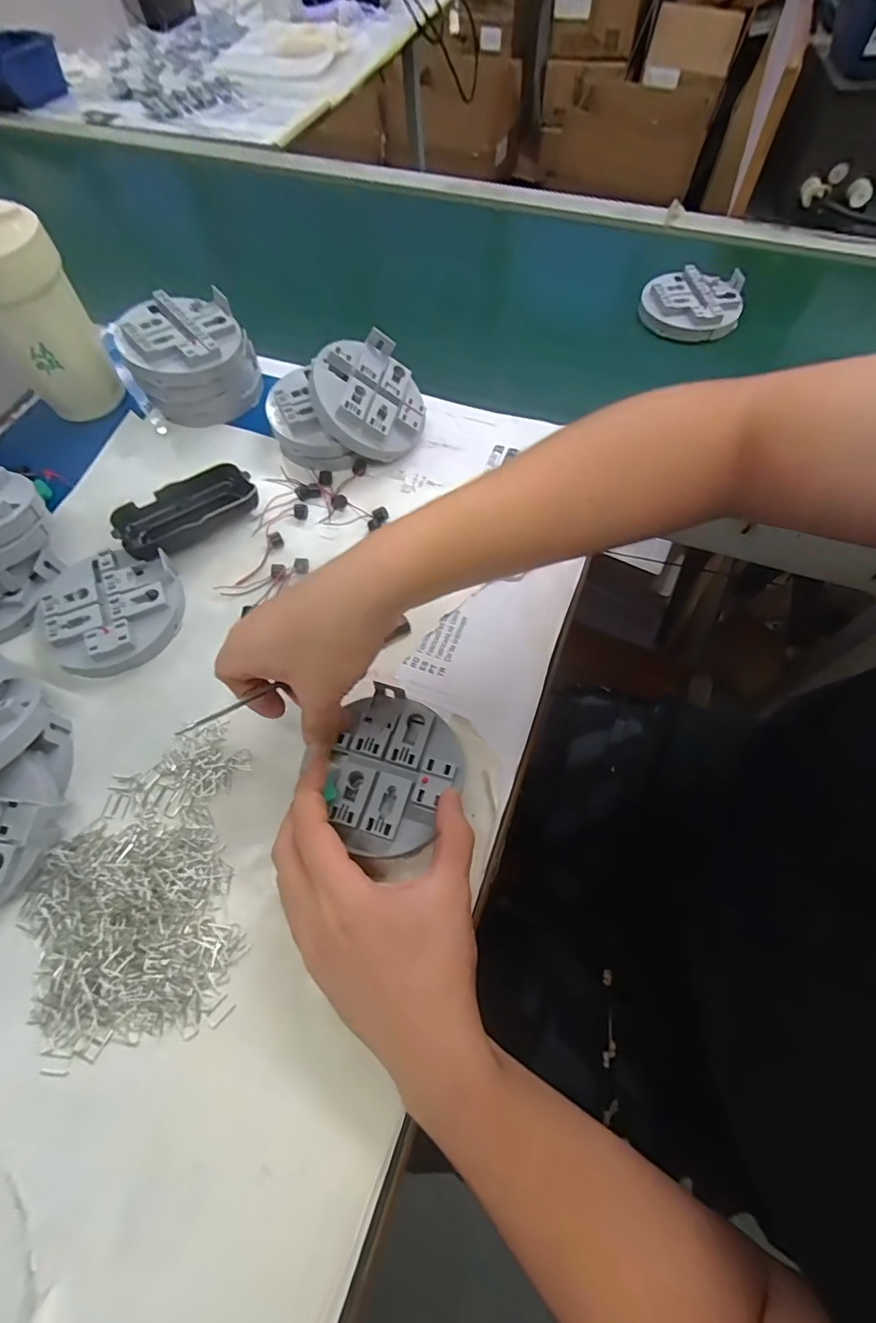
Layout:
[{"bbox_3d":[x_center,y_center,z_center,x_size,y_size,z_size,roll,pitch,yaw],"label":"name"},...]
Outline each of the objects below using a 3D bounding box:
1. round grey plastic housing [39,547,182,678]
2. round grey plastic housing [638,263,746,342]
[{"bbox_3d":[-0.246,-0.040,0.392,0.097,0.024,0.096,-1,64,1],"label":"round grey plastic housing"},{"bbox_3d":[0.272,-0.386,0.552,0.100,0.030,0.087,15,65,9],"label":"round grey plastic housing"}]

